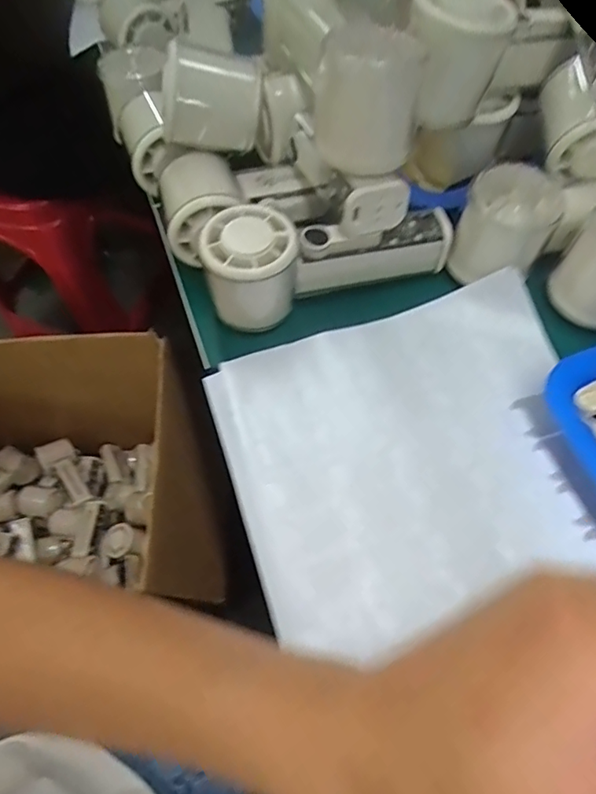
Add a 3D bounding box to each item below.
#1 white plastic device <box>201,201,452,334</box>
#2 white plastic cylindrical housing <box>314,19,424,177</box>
[{"bbox_3d":[0.017,-0.093,0.339,0.152,0.059,0.054,-19,62,-6],"label":"white plastic device"},{"bbox_3d":[0.038,-0.161,0.297,0.056,0.064,0.051,2,62,5],"label":"white plastic cylindrical housing"}]

